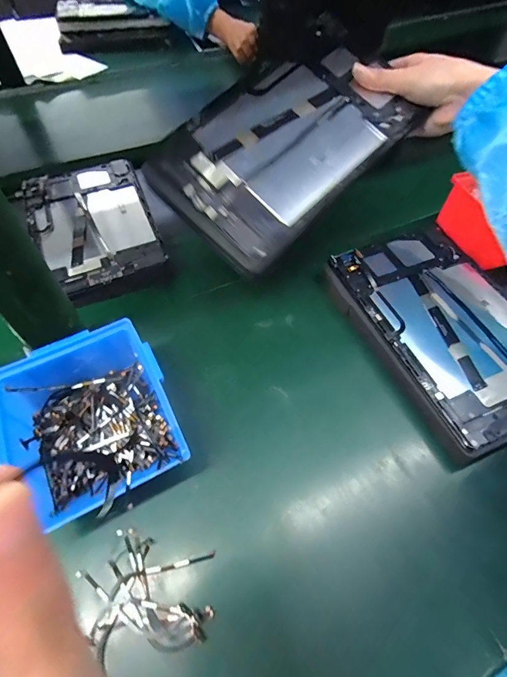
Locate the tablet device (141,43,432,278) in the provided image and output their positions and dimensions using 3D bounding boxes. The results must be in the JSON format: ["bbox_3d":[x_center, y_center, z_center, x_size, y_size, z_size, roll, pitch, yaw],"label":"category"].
[{"bbox_3d":[0.028,-0.184,0.345,0.230,0.010,0.148,-44,79,-9],"label":"tablet device"}]

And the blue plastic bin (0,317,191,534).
[{"bbox_3d":[-0.134,0.062,0.304,0.126,0.057,0.150,-22,58,-13],"label":"blue plastic bin"}]

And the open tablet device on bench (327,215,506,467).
[{"bbox_3d":[0.192,-0.019,0.380,0.159,0.027,0.250,-20,58,-13],"label":"open tablet device on bench"}]

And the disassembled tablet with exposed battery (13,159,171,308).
[{"bbox_3d":[-0.205,-0.155,0.477,0.155,0.014,0.250,-29,60,-18],"label":"disassembled tablet with exposed battery"}]

